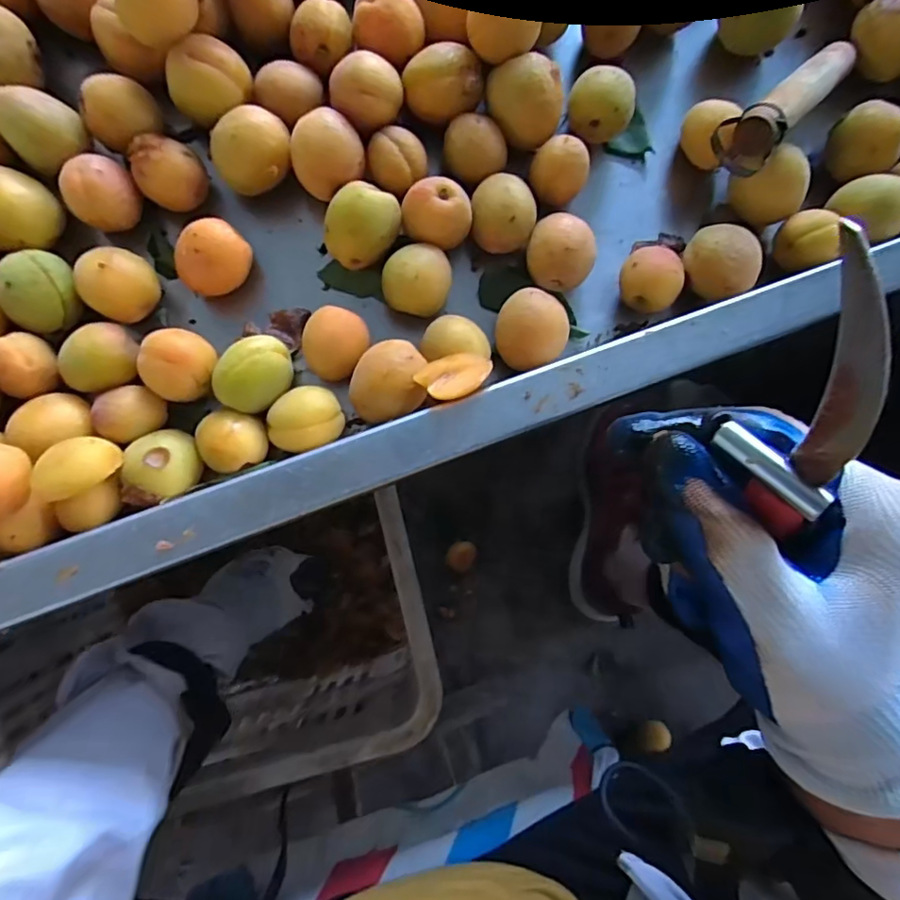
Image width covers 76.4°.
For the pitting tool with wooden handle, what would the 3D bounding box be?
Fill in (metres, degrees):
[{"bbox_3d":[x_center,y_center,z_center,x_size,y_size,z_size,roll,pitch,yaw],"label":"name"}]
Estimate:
[{"bbox_3d":[0.189,-0.194,0.315,0.029,0.021,0.120,47,72,-2],"label":"pitting tool with wooden handle"}]

